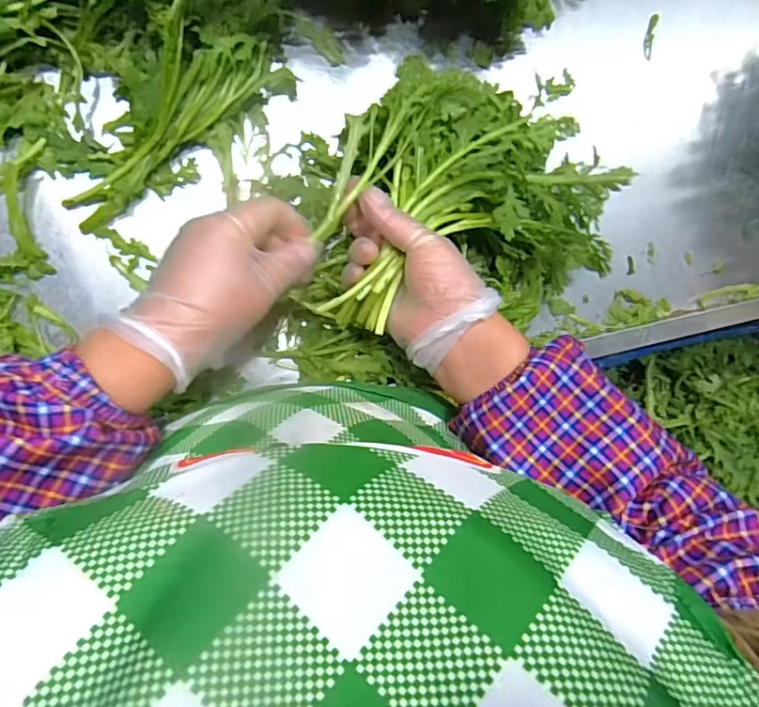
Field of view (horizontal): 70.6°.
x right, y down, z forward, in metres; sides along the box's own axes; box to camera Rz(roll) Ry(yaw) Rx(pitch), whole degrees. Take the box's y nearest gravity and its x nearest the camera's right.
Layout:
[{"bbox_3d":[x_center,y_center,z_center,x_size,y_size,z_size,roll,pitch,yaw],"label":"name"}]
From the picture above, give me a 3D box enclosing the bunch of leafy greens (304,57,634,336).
[{"bbox_3d":[0.067,-0.114,0.406,0.220,0.077,0.171,-4,89,-10],"label":"bunch of leafy greens"}]

